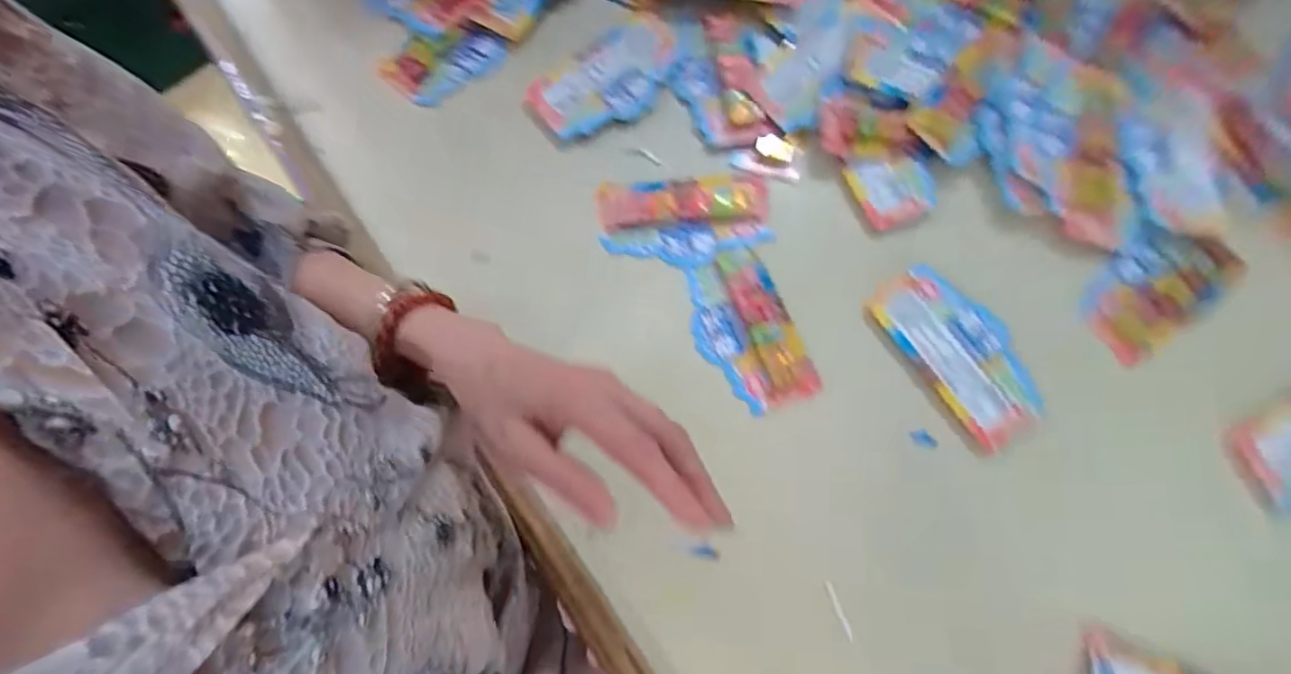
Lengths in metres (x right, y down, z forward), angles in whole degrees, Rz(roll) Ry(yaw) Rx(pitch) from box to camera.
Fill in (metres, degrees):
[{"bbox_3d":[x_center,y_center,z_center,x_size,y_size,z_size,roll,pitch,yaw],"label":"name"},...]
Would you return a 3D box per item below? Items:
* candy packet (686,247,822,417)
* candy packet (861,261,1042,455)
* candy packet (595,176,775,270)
[{"bbox_3d":[0.082,-0.006,0.451,0.078,0.012,0.131,-21,78,-4],"label":"candy packet"},{"bbox_3d":[0.253,0.011,0.449,0.078,0.029,0.150,-34,79,-7],"label":"candy packet"},{"bbox_3d":[0.034,-0.099,0.481,0.145,0.010,0.078,-4,77,0],"label":"candy packet"}]

